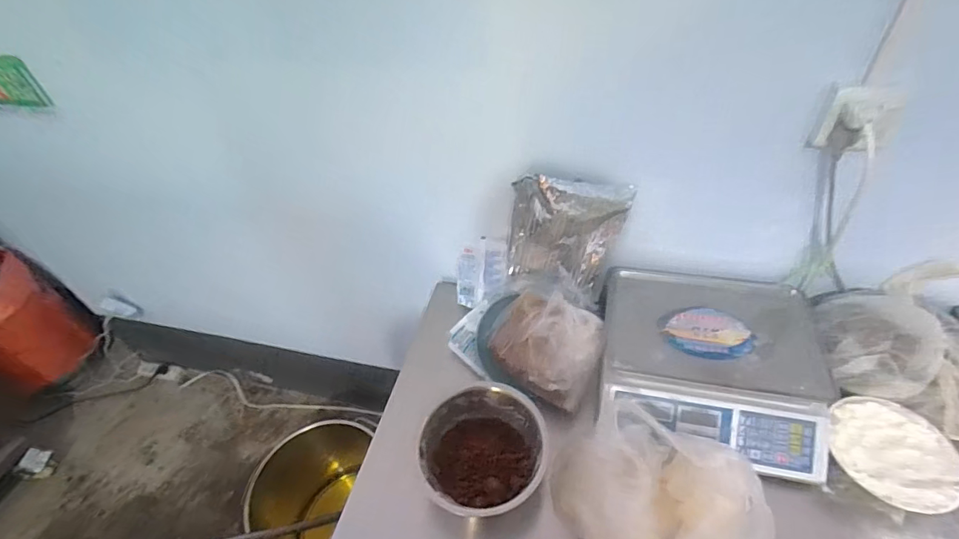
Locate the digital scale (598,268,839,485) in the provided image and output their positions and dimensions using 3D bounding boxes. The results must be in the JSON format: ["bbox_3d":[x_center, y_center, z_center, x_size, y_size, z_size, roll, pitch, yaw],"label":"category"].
[{"bbox_3d":[0.387,0.135,0.806,0.330,0.098,0.342,7,47,13],"label":"digital scale"}]

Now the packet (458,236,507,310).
[{"bbox_3d":[0.002,0.008,0.976,0.108,0.143,0.022,6,2,27],"label":"packet"}]

